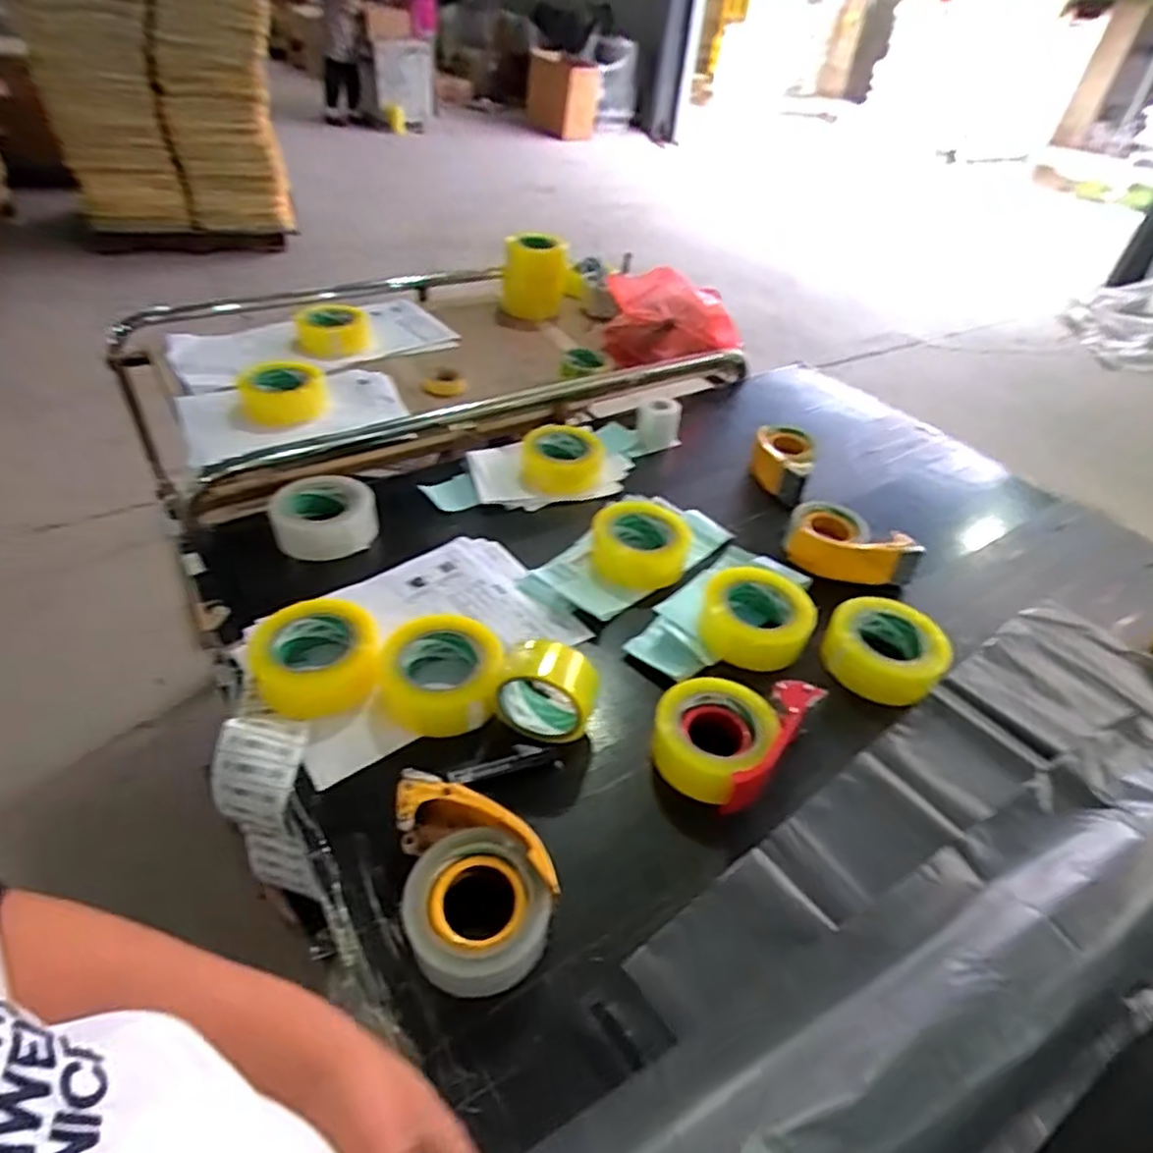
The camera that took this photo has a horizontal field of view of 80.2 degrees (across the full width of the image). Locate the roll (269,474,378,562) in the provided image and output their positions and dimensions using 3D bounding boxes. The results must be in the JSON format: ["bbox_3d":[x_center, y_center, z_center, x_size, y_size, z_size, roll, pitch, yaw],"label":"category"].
[{"bbox_3d":[-0.327,-0.076,0.892,0.127,0.055,0.117,-12,45,-20],"label":"roll"}]

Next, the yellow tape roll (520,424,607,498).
[{"bbox_3d":[-0.020,-0.177,1.057,0.129,0.047,0.145,4,42,-4],"label":"yellow tape roll"}]

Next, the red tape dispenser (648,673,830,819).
[{"bbox_3d":[0.153,0.154,0.700,0.127,0.052,0.168,31,47,24],"label":"red tape dispenser"}]

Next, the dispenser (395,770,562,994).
[{"bbox_3d":[-0.085,0.240,0.562,0.117,0.057,0.168,-11,45,-19],"label":"dispenser"}]

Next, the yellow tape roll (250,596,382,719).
[{"bbox_3d":[-0.274,0.085,0.726,0.128,0.051,0.123,4,42,-4],"label":"yellow tape roll"}]

